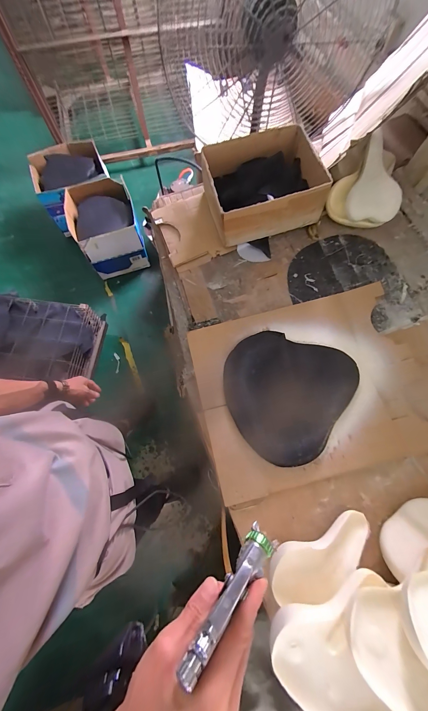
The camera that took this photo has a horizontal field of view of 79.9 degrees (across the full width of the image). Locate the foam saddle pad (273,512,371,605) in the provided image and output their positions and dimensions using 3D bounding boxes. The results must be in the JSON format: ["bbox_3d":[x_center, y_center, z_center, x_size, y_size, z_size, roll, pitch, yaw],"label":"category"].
[{"bbox_3d":[0.237,0.440,0.554,0.250,0.038,0.098,-22,73,-7],"label":"foam saddle pad"}]

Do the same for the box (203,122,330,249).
[{"bbox_3d":[0.151,-0.538,0.797,0.345,0.126,0.306,-15,72,-5],"label":"box"}]

